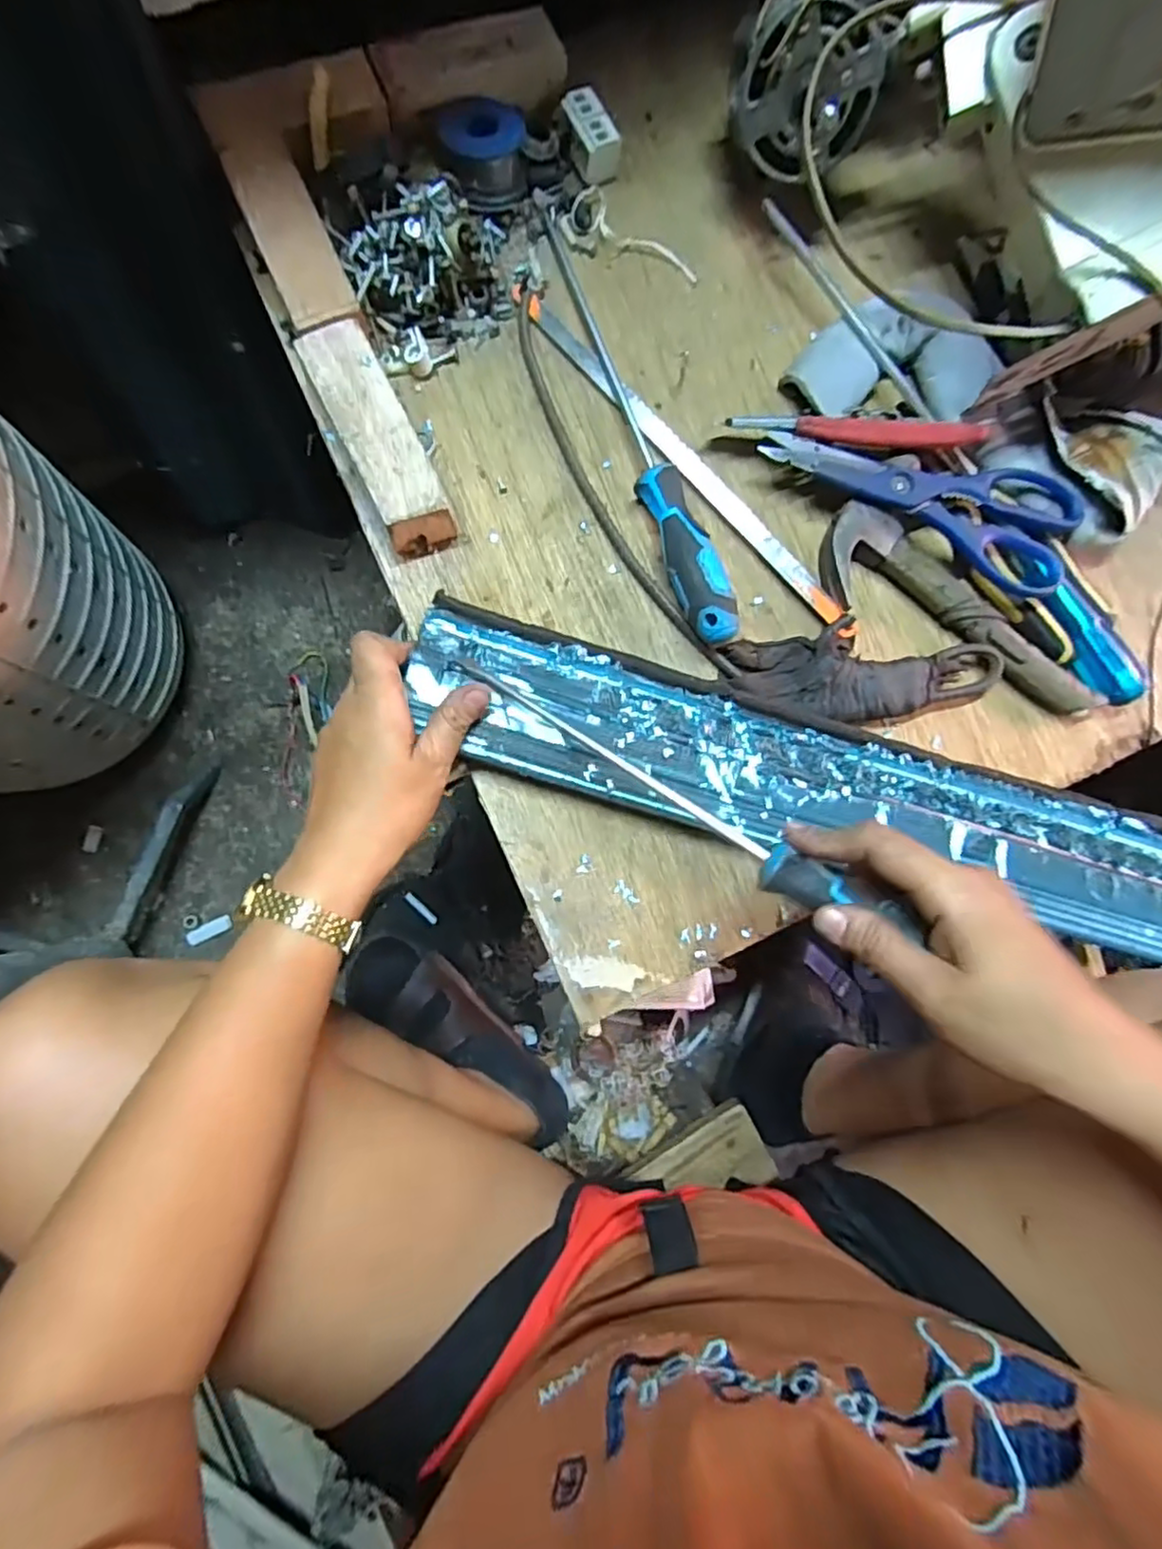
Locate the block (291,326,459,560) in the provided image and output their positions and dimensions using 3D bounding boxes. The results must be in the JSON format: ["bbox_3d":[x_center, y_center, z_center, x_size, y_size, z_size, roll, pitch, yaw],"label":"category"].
[{"bbox_3d":[-0.116,-0.192,0.384,0.038,0.040,0.123,-27,86,-9],"label":"block"}]

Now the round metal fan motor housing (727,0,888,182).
[{"bbox_3d":[0.131,-0.412,0.388,0.085,0.086,0.055,12,51,-10],"label":"round metal fan motor housing"}]

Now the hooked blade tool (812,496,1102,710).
[{"bbox_3d":[0.244,-0.107,0.421,0.195,0.024,0.072,23,81,-3],"label":"hooked blade tool"}]

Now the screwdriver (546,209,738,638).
[{"bbox_3d":[0.035,-0.221,0.407,0.032,0.030,0.299,-17,85,-8],"label":"screwdriver"}]

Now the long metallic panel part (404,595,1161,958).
[{"bbox_3d":[0.169,0.022,0.399,0.549,0.031,0.093,16,81,-4],"label":"long metallic panel part"}]

